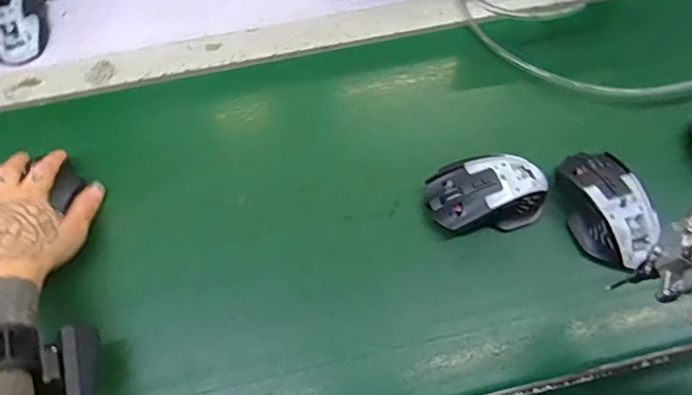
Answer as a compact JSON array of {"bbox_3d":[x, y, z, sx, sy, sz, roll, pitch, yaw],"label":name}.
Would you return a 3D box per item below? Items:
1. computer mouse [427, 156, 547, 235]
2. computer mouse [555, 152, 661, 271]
[{"bbox_3d":[0.136,-0.006,0.486,0.112,0.037,0.065,-10,60,-4],"label":"computer mouse"},{"bbox_3d":[0.239,0.007,0.478,0.064,0.036,0.113,-15,61,-8],"label":"computer mouse"}]

